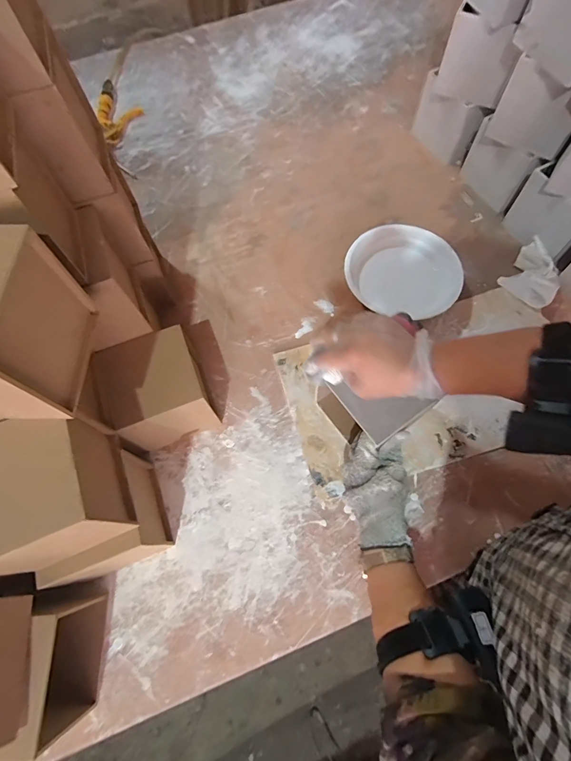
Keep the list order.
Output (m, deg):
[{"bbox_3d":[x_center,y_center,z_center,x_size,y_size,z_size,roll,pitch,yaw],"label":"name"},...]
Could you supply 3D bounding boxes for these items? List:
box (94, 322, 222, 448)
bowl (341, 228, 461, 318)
[{"bbox_3d":[-0.161,0.016,0.498,0.109,0.111,0.121,-21,69,-6],"label":"box"},{"bbox_3d":[0.181,-0.165,0.591,0.175,0.057,0.161,9,69,5],"label":"bowl"}]

